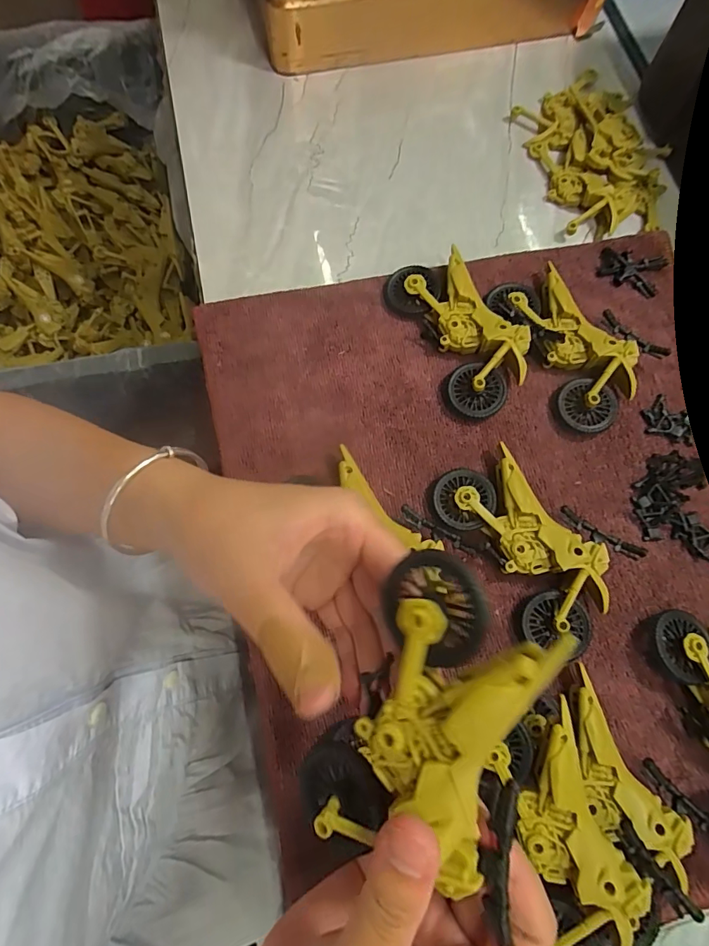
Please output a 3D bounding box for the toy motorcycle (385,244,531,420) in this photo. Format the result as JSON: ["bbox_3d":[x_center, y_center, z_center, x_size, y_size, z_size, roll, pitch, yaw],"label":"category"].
[{"bbox_3d":[0.070,-0.094,0.300,0.057,0.023,0.114,-25,76,-8],"label":"toy motorcycle"}]

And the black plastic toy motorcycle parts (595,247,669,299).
[{"bbox_3d":[0.199,-0.147,0.331,0.044,0.006,0.034,24,75,6],"label":"black plastic toy motorcycle parts"}]

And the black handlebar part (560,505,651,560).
[{"bbox_3d":[0.140,0.035,0.262,0.048,0.005,0.011,33,76,21],"label":"black handlebar part"}]

